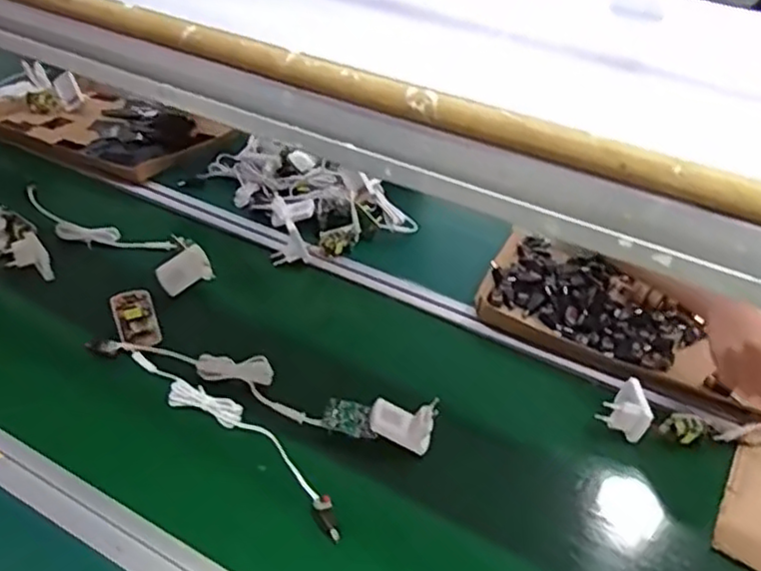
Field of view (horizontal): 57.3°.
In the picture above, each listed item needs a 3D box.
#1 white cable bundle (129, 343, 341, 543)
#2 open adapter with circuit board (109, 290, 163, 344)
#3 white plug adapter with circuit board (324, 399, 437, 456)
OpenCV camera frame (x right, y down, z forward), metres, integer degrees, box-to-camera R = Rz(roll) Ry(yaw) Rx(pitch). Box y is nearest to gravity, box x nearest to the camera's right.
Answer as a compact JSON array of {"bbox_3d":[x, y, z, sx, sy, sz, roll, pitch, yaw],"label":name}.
[{"bbox_3d":[-0.137,0.125,0.639,0.295,0.015,0.041,28,39,29],"label":"white cable bundle"},{"bbox_3d":[-0.255,0.034,0.731,0.042,0.039,0.043,-9,36,-22],"label":"open adapter with circuit board"},{"bbox_3d":[0.000,0.123,0.655,0.100,0.036,0.043,12,34,7],"label":"white plug adapter with circuit board"}]

